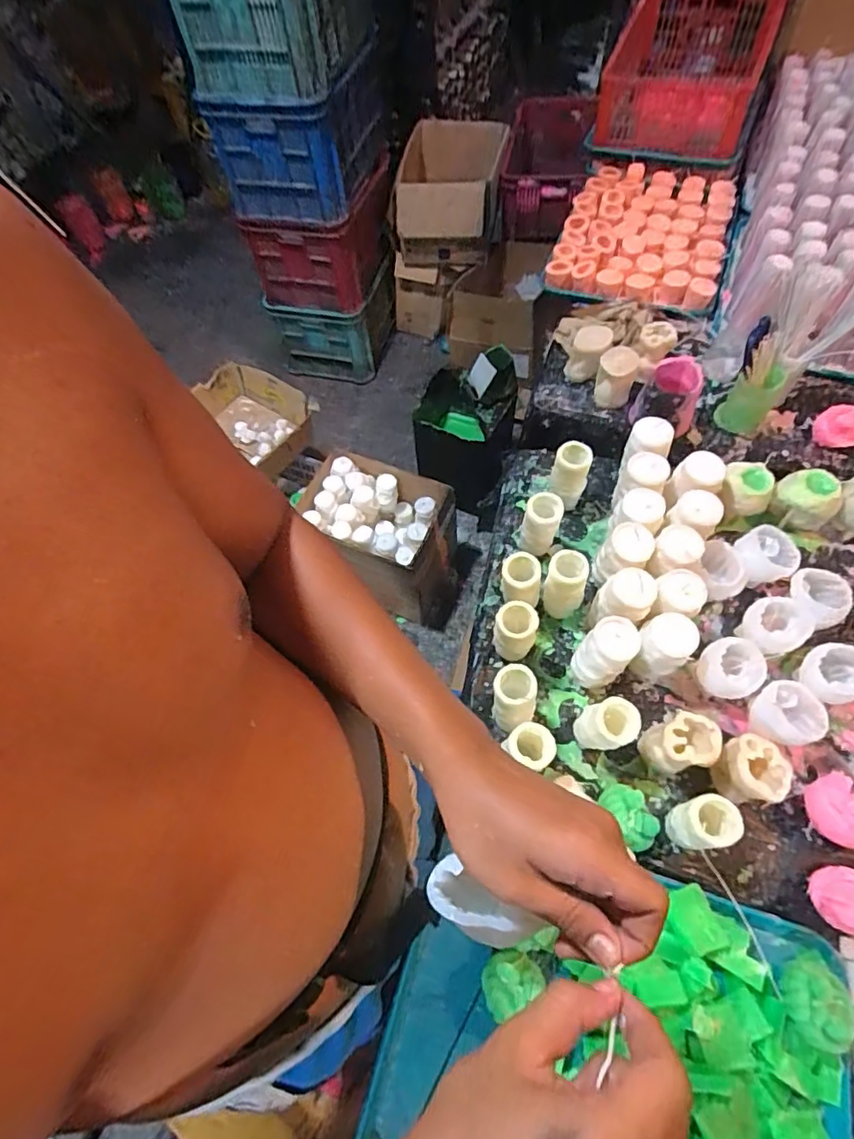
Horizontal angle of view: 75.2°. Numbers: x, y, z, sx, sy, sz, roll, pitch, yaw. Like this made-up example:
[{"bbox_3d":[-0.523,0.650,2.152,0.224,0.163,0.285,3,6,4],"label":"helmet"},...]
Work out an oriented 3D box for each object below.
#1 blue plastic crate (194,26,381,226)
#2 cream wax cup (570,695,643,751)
[{"bbox_3d":[-0.330,-1.173,1.498,0.385,0.259,0.425,9,62,8],"label":"blue plastic crate"},{"bbox_3d":[0.215,0.191,0.667,0.060,0.093,0.058,-16,61,-5],"label":"cream wax cup"}]

